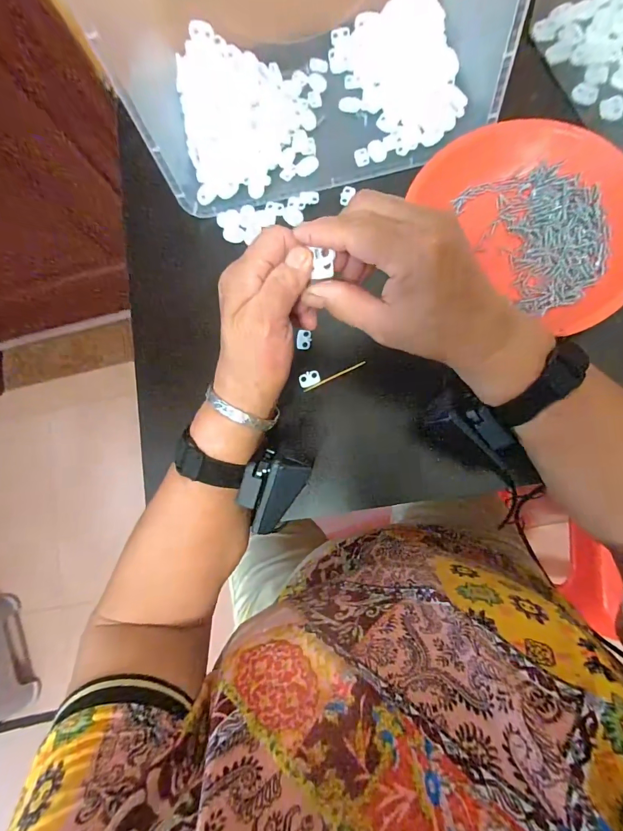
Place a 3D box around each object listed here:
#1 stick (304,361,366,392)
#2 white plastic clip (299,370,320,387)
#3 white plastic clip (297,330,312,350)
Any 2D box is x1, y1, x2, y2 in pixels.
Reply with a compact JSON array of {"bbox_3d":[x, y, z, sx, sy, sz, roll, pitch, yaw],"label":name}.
[{"bbox_3d":[0.021,-0.036,0.345,0.060,0.004,0.004,-25,81,4],"label":"stick"},{"bbox_3d":[-0.002,-0.034,0.344,0.019,0.004,0.012,-20,81,5],"label":"white plastic clip"},{"bbox_3d":[-0.007,-0.070,0.348,0.014,0.004,0.017,2,84,8],"label":"white plastic clip"}]

